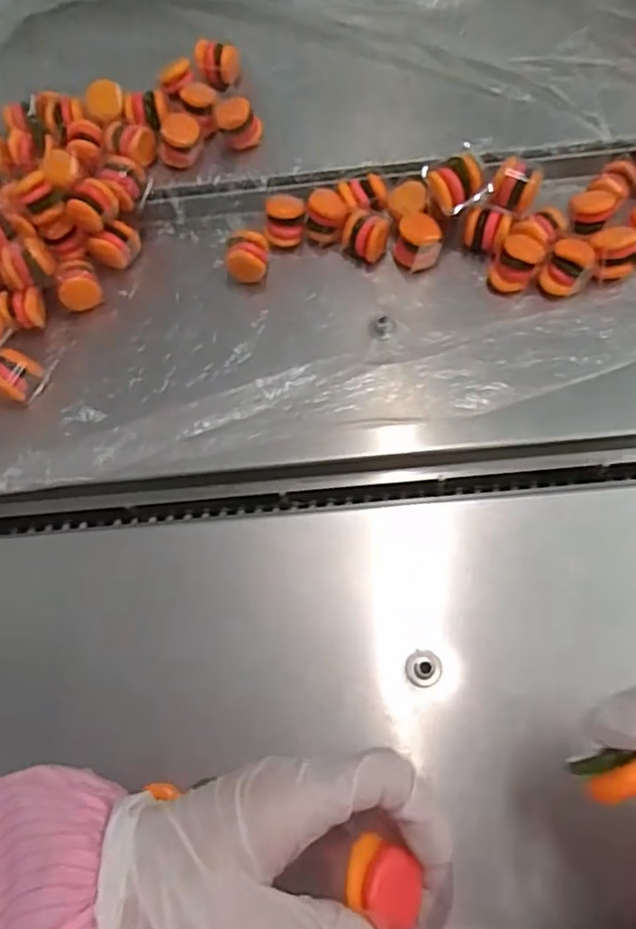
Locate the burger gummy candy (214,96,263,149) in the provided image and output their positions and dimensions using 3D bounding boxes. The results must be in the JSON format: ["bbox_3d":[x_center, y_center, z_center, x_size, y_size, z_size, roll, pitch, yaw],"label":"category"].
[{"bbox_3d":[-0.061,-0.263,0.475,0.034,0.028,0.029,-8,67,-2],"label":"burger gummy candy"}]

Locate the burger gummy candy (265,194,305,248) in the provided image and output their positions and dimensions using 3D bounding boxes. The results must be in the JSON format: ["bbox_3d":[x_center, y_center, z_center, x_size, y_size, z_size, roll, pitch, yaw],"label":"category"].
[{"bbox_3d":[-0.025,-0.183,0.463,0.026,0.024,0.030,9,68,5],"label":"burger gummy candy"}]

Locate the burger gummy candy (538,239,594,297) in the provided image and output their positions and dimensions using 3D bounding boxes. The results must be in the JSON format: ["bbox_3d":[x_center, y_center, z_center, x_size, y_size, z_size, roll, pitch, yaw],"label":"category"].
[{"bbox_3d":[0.171,-0.135,0.425,0.027,0.027,0.034,27,70,12],"label":"burger gummy candy"}]

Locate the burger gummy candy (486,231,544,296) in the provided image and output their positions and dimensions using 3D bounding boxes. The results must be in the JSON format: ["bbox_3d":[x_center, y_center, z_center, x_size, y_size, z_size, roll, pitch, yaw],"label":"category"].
[{"bbox_3d":[0.139,-0.142,0.431,0.028,0.028,0.035,24,70,11],"label":"burger gummy candy"}]

